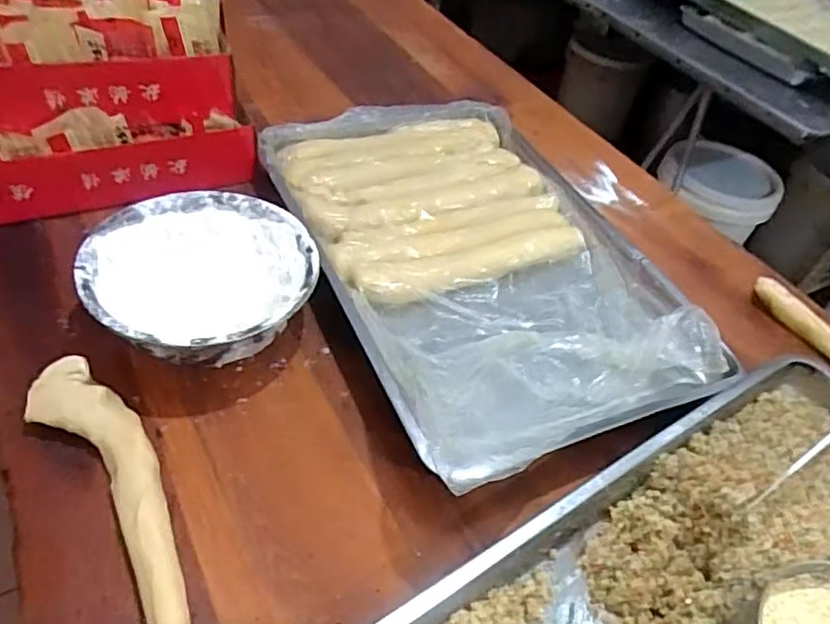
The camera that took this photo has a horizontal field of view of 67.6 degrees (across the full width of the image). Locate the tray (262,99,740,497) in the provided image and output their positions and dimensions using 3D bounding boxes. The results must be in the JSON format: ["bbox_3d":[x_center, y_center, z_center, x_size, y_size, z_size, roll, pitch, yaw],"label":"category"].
[{"bbox_3d":[0.071,-0.087,0.765,0.388,0.064,0.591,-13,51,-24],"label":"tray"}]

